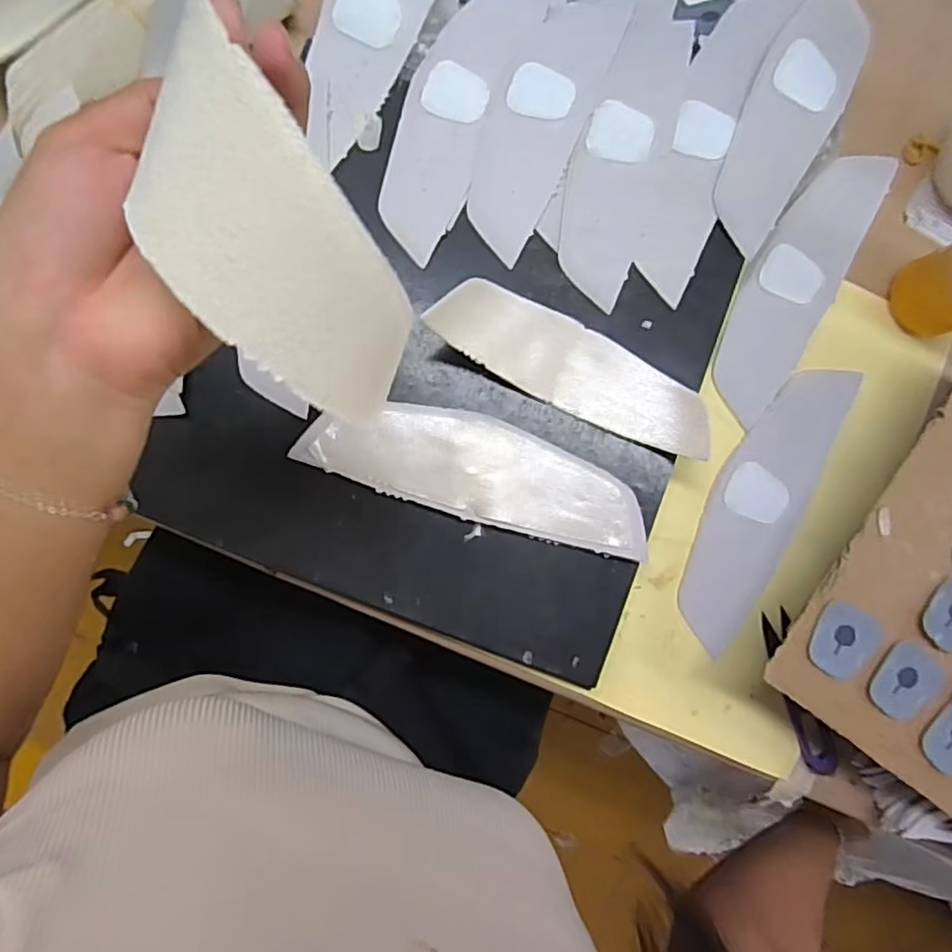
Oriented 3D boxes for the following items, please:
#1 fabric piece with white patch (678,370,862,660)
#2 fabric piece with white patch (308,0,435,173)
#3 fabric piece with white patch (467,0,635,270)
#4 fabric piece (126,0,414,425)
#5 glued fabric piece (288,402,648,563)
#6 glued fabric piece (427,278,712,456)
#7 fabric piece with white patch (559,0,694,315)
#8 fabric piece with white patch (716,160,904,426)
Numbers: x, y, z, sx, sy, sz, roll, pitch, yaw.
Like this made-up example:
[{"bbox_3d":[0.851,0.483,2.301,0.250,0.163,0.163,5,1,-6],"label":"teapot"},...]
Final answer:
[{"bbox_3d":[0.183,0.015,0.397,0.058,0.008,0.193,29,88,-2],"label":"fabric piece with white patch"},{"bbox_3d":[-0.059,-0.279,0.372,0.054,0.012,0.182,25,91,-12],"label":"fabric piece with white patch"},{"bbox_3d":[0.041,-0.227,0.381,0.055,0.021,0.190,24,85,-1],"label":"fabric piece with white patch"},{"bbox_3d":[-0.054,-0.059,0.167,0.051,0.018,0.106,-27,123,3],"label":"fabric piece"},{"bbox_3d":[0.003,-0.003,0.358,0.200,0.007,0.056,18,88,-1],"label":"glued fabric piece"},{"bbox_3d":[0.059,-0.065,0.354,0.167,0.036,0.046,23,86,-2],"label":"glued fabric piece"},{"bbox_3d":[0.094,-0.211,0.378,0.054,0.011,0.211,16,86,-3],"label":"fabric piece with white patch"},{"bbox_3d":[0.211,-0.131,0.406,0.056,0.004,0.198,31,85,-2],"label":"fabric piece with white patch"}]

